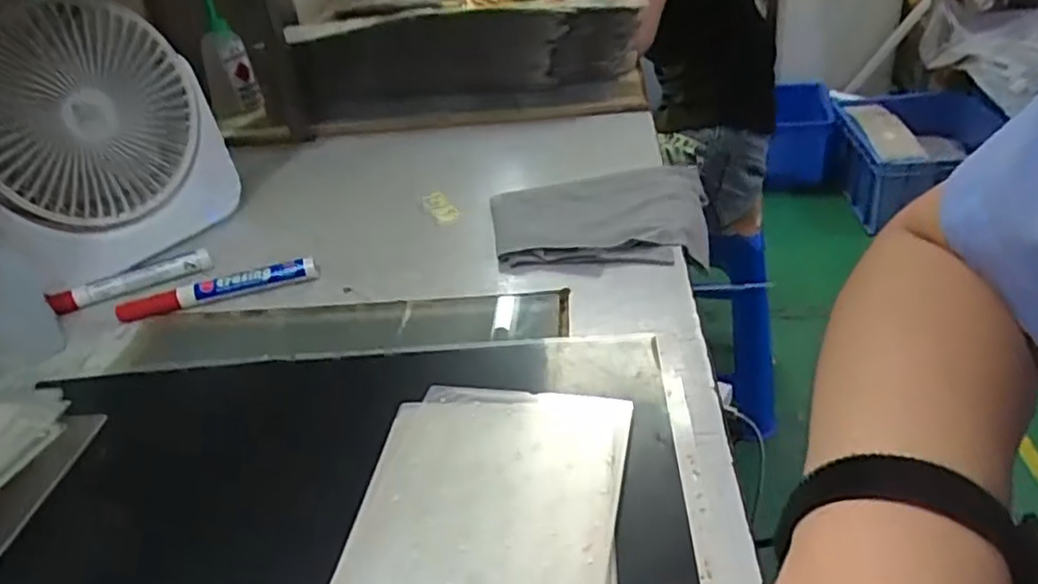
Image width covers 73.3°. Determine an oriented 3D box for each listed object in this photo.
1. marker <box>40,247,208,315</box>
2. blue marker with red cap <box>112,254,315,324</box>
[{"bbox_3d":[-0.297,-0.009,0.537,0.112,0.018,0.020,-20,33,-20],"label":"marker"},{"bbox_3d":[-0.219,-0.001,0.509,0.140,0.019,0.013,-14,31,-10],"label":"blue marker with red cap"}]

